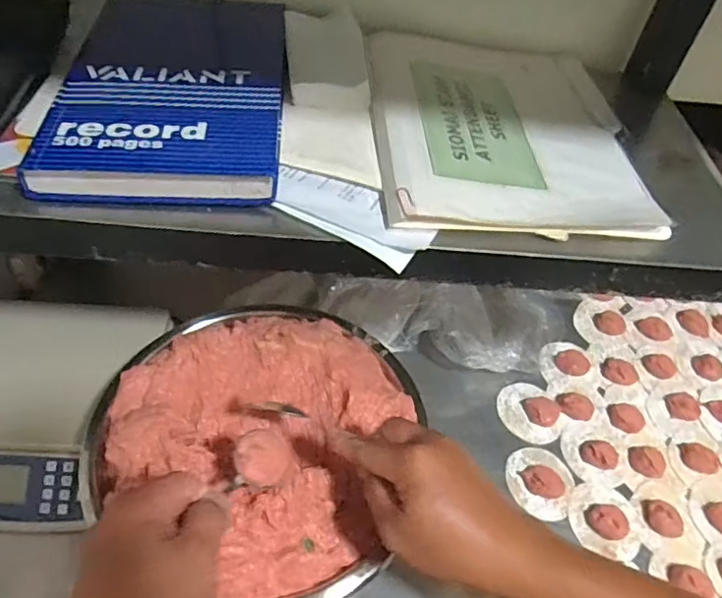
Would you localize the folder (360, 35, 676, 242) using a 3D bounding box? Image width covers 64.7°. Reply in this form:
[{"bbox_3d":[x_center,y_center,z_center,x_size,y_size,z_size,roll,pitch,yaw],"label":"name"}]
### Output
[{"bbox_3d":[0.130,-0.163,0.519,0.232,0.016,0.295,1,48,-4],"label":"folder"}]

